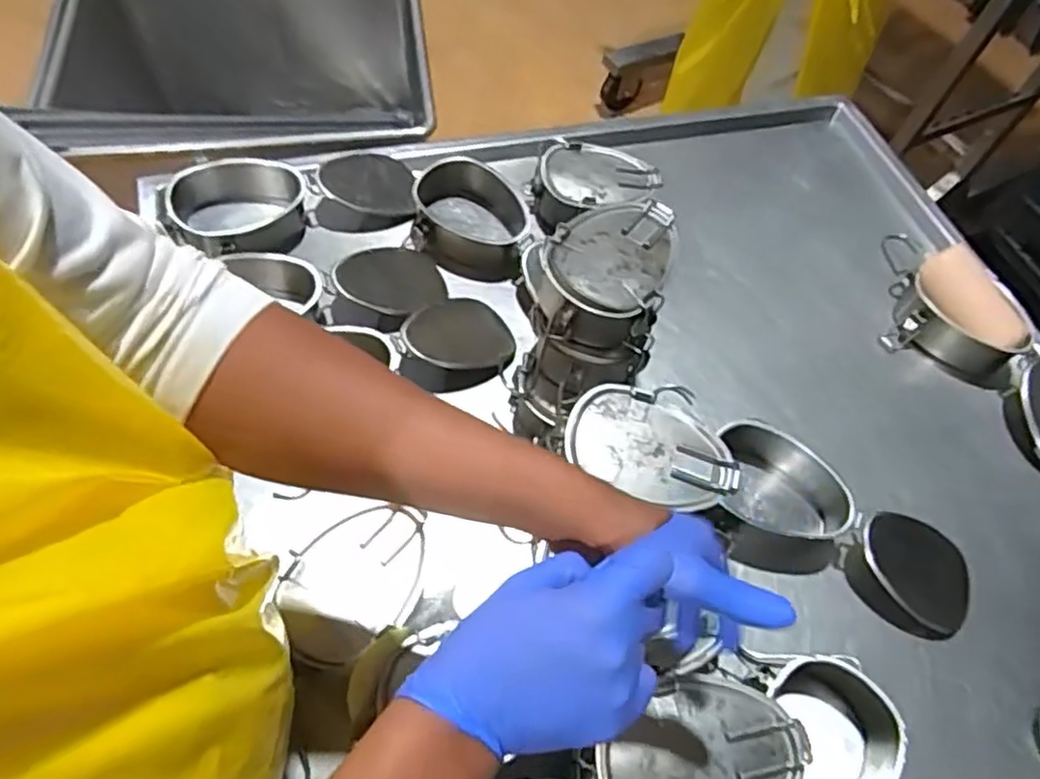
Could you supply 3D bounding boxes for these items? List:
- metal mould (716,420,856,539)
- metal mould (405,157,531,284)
[{"bbox_3d":[0.288,0.118,0.781,0.150,0.082,0.118,19,59,5],"label":"metal mould"},{"bbox_3d":[-0.069,-0.232,0.934,0.161,0.062,0.152,4,60,-6],"label":"metal mould"}]

